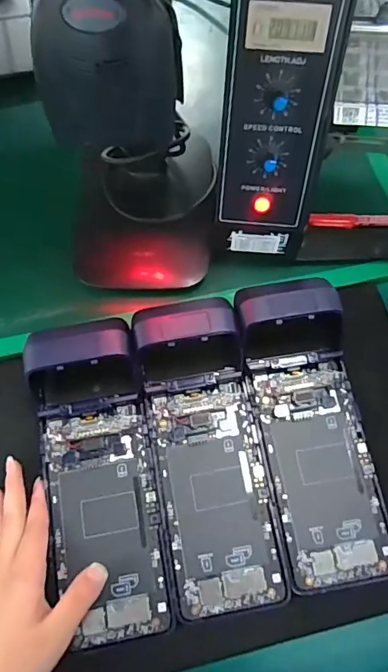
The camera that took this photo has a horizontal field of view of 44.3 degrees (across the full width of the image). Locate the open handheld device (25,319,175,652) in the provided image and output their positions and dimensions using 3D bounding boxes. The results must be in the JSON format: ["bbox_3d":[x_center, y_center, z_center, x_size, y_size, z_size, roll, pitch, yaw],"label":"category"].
[{"bbox_3d":[-0.069,0.098,0.351,0.082,0.049,0.220,-13,75,-3],"label":"open handheld device"}]

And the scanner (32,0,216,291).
[{"bbox_3d":[-0.047,-0.142,0.330,0.114,0.236,0.137,-4,67,-2],"label":"scanner"}]

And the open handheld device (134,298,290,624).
[{"bbox_3d":[0.009,0.081,0.348,0.079,0.051,0.219,-8,67,-4],"label":"open handheld device"}]

